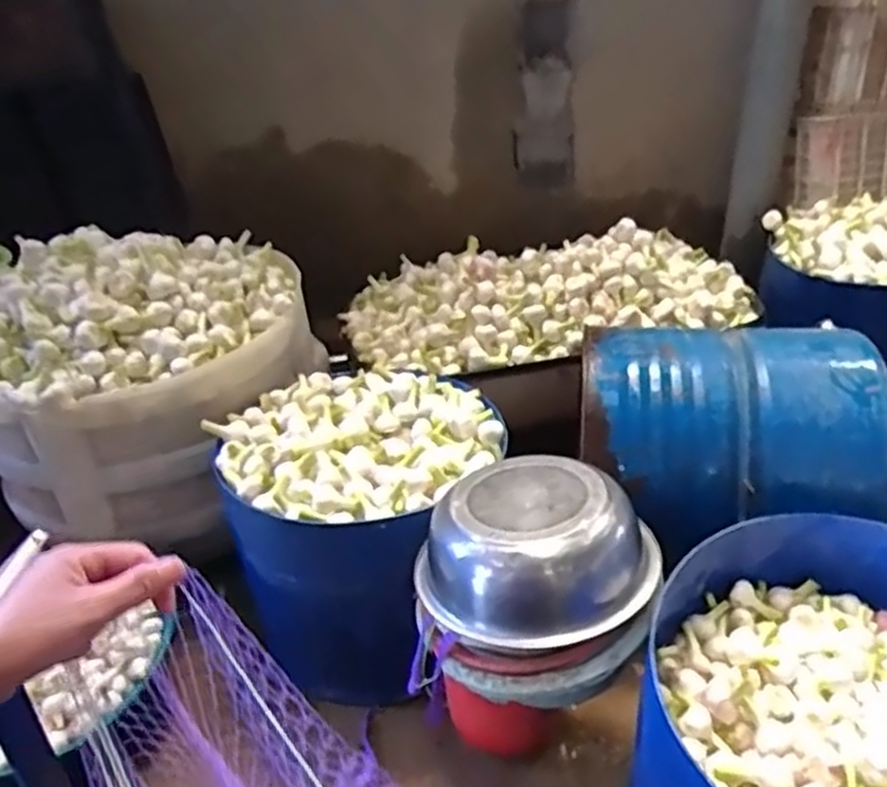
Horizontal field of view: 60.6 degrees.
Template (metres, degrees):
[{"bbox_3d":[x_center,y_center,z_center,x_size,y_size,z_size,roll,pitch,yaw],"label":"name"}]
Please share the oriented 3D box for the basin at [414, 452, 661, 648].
[{"bbox_3d":[0.136,0.222,1.156,0.347,0.158,0.290,2,32,8],"label":"basin"}]

